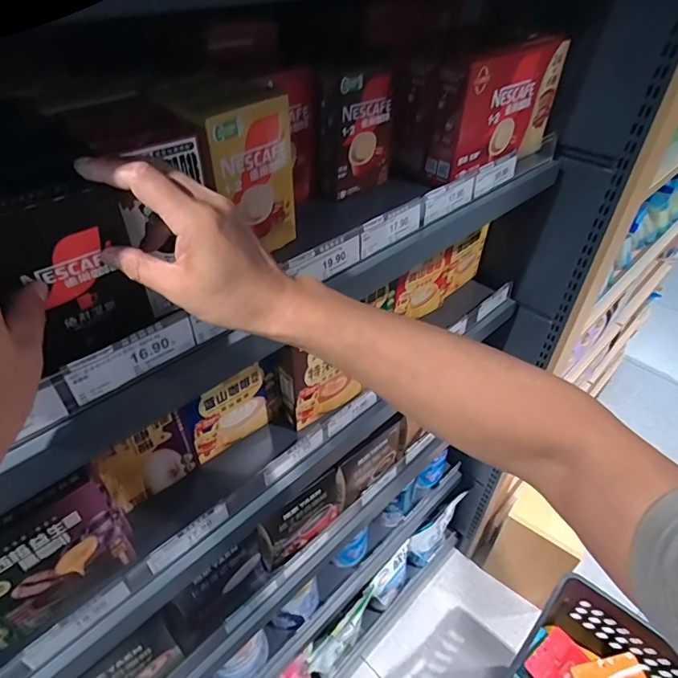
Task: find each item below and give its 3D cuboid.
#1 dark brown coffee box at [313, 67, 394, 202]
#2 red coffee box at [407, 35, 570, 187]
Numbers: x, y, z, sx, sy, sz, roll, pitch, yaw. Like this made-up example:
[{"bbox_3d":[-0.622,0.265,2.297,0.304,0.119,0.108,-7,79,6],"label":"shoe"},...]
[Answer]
[{"bbox_3d":[0.022,-0.264,0.605,0.062,0.148,0.092,26,47,26],"label":"dark brown coffee box"},{"bbox_3d":[0.212,-0.327,0.671,0.237,0.146,0.081,-27,49,-29],"label":"red coffee box"}]

